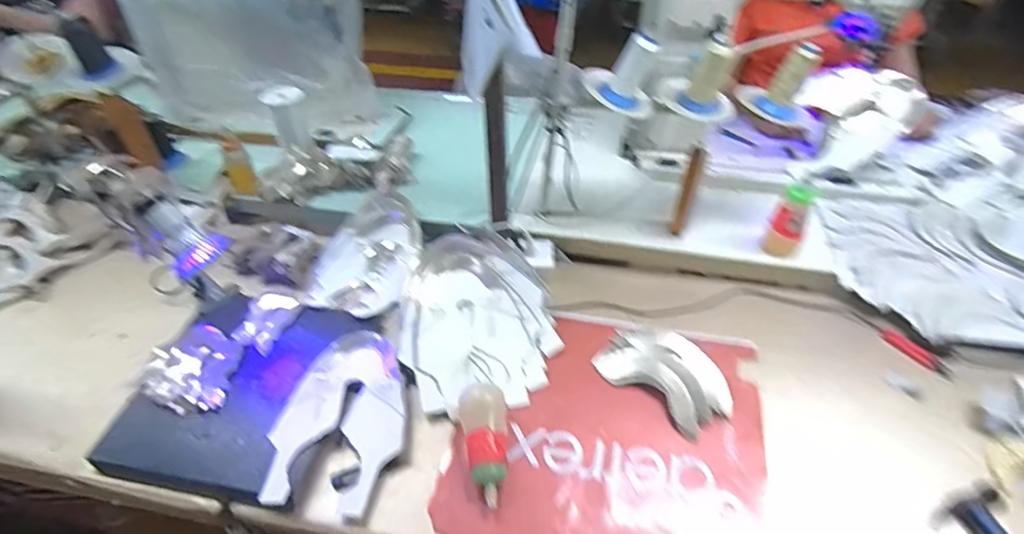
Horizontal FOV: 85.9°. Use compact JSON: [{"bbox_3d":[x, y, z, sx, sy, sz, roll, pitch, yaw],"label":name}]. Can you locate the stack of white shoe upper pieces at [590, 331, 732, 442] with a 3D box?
[{"bbox_3d":[0.235,0.149,0.824,0.191,0.035,0.144,33,57,29],"label":"stack of white shoe upper pieces"}]

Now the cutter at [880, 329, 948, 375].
[{"bbox_3d":[0.621,0.131,0.849,0.025,0.007,0.099,-29,52,-22],"label":"cutter"}]

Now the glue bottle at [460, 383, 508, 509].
[{"bbox_3d":[-0.033,0.229,0.723,0.066,0.061,0.158,-6,48,-6],"label":"glue bottle"}]

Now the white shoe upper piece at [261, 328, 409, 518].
[{"bbox_3d":[-0.232,0.206,0.765,0.167,0.032,0.244,4,47,7],"label":"white shoe upper piece"}]

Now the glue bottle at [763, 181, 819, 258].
[{"bbox_3d":[0.477,-0.079,0.939,0.057,0.120,0.055,24,52,20],"label":"glue bottle"}]

